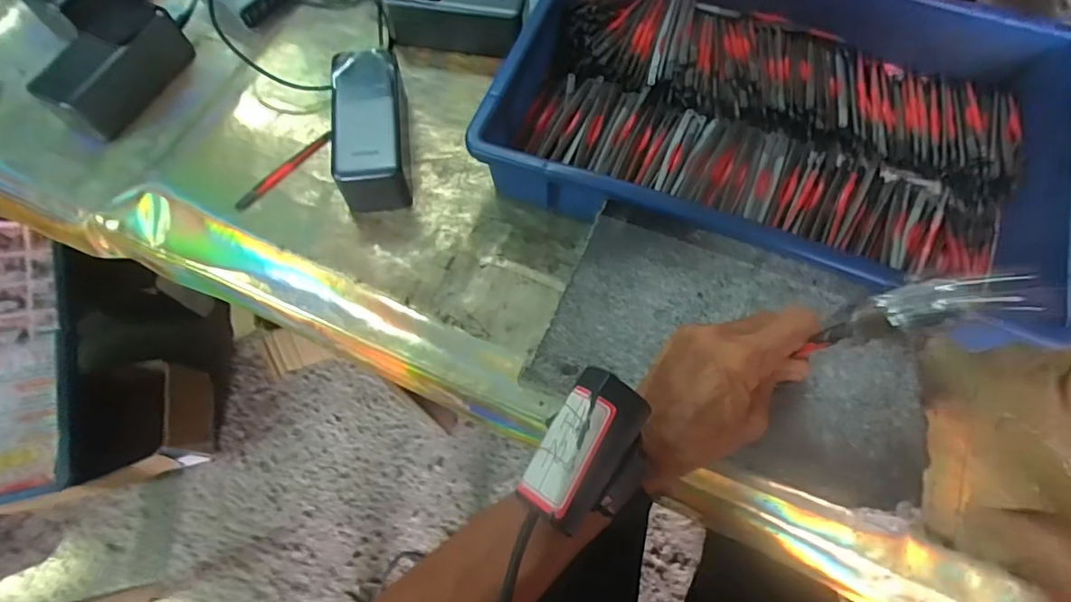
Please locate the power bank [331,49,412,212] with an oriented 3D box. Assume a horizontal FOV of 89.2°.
[{"bbox_3d":[-0.135,-0.142,0.457,0.055,0.055,0.132,-7,70,-2],"label":"power bank"}]

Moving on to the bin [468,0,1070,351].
[{"bbox_3d":[0.196,-0.159,0.450,0.416,0.074,0.283,19,71,7],"label":"bin"}]

